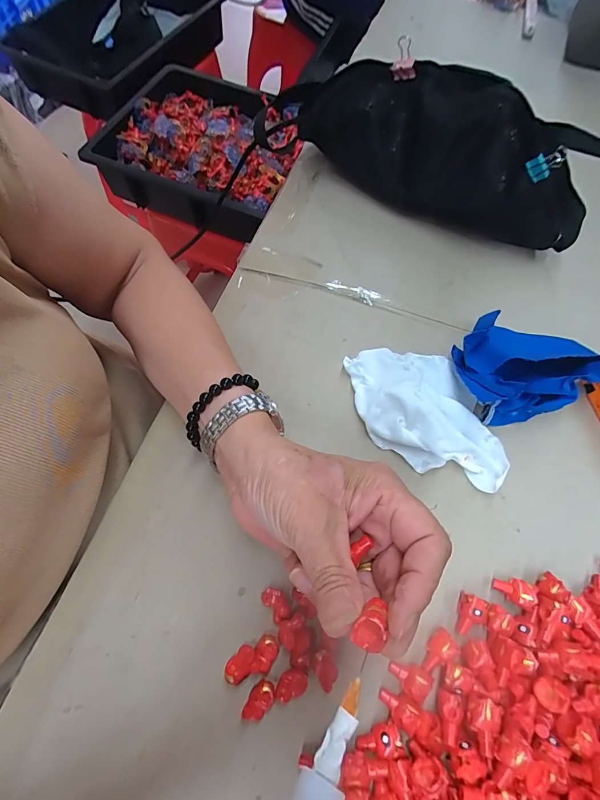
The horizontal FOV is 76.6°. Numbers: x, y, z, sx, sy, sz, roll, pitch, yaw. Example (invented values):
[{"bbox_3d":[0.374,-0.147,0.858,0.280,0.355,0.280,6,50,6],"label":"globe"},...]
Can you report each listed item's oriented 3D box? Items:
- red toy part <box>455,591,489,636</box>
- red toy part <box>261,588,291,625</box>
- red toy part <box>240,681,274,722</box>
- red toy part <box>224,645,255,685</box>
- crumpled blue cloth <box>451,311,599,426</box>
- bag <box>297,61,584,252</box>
[{"bbox_3d":[0.112,0.140,0.247,0.018,0.013,0.024,16,67,5],"label":"red toy part"},{"bbox_3d":[-0.015,0.131,0.246,0.013,0.014,0.020,-33,71,-15],"label":"red toy part"},{"bbox_3d":[-0.024,0.177,0.223,0.013,0.007,0.022,37,70,13],"label":"red toy part"},{"bbox_3d":[-0.036,0.161,0.231,0.013,0.009,0.021,42,71,15],"label":"red toy part"},{"bbox_3d":[0.181,-0.034,0.303,0.114,0.051,0.094,-6,67,-4],"label":"crumpled blue cloth"},{"bbox_3d":[0.134,-0.235,0.357,0.282,0.105,0.074,29,68,10],"label":"bag"}]

